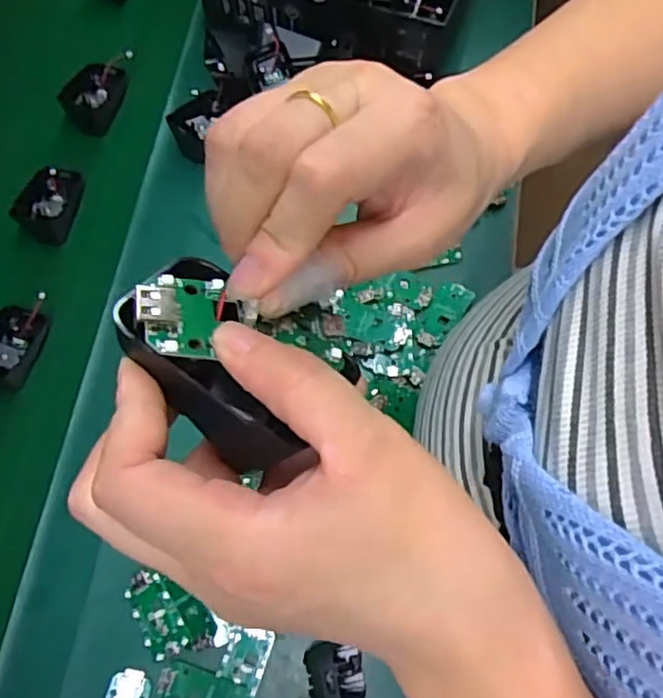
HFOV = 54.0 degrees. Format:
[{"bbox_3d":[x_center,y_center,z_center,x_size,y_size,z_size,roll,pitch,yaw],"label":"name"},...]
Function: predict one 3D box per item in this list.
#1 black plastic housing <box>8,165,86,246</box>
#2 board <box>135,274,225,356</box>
[{"bbox_3d":[-0.256,-0.132,0.592,0.045,0.027,0.069,17,71,4],"label":"black plastic housing"},{"bbox_3d":[-0.045,-0.012,0.191,0.024,0.004,0.030,20,47,-25],"label":"board"}]

